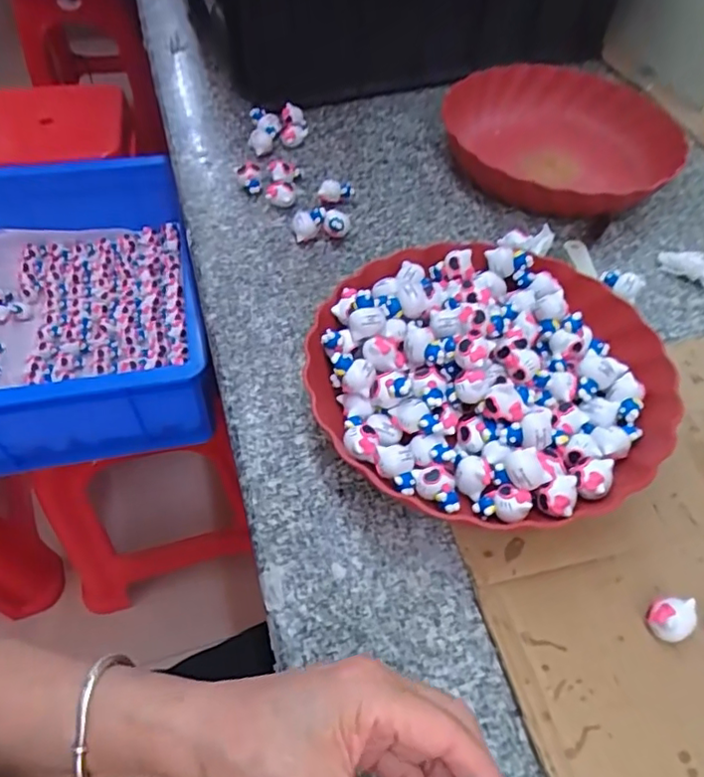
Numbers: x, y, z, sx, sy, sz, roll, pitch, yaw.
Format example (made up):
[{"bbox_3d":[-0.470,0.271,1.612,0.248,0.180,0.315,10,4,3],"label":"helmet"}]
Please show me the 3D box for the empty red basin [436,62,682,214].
[{"bbox_3d":[0.212,-0.251,0.592,0.218,0.058,0.212,1,53,-2],"label":"empty red basin"}]

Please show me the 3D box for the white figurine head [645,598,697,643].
[{"bbox_3d":[0.180,0.131,0.324,0.024,0.023,0.022,1,53,-2],"label":"white figurine head"}]

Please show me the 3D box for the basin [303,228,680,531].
[{"bbox_3d":[0.091,-0.011,0.405,0.234,0.059,0.220,1,53,-2],"label":"basin"}]

